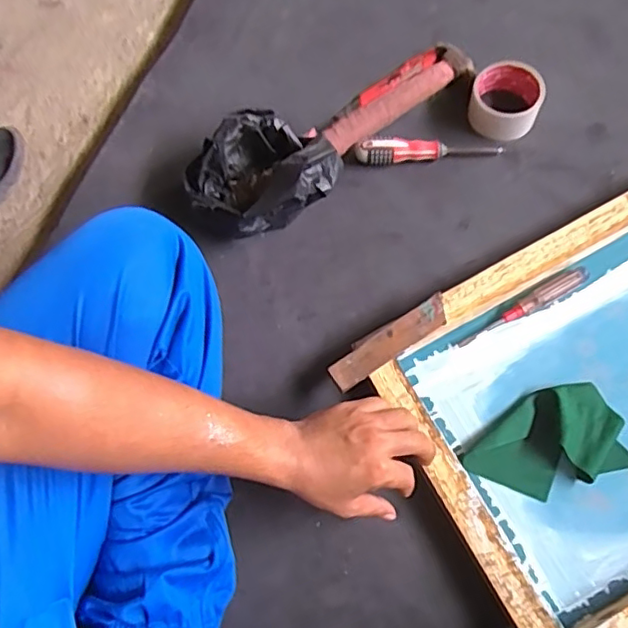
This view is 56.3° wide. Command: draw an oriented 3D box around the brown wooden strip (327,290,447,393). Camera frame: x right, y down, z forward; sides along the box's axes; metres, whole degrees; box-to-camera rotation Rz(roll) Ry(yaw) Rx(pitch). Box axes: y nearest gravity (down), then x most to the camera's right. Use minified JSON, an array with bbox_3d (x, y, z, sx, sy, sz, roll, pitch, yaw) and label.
[{"bbox_3d":[0.082,0.030,0.636,0.145,0.007,0.036,-33,71,-8],"label":"brown wooden strip"}]

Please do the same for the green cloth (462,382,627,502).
[{"bbox_3d":[0.239,0.137,0.610,0.159,0.028,0.097,-21,70,-4],"label":"green cloth"}]

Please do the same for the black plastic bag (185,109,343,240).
[{"bbox_3d":[-0.067,-0.158,0.692,0.151,0.104,0.148,41,80,16],"label":"black plastic bag"}]

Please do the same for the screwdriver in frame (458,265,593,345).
[{"bbox_3d":[0.242,-0.007,0.675,0.169,0.017,0.021,-29,71,-7],"label":"screwdriver in frame"}]

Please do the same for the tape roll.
[{"bbox_3d":[0.245,-0.270,0.752,0.089,0.044,0.095,-1,70,3],"label":"tape roll"}]

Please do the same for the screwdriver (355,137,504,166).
[{"bbox_3d":[0.146,-0.209,0.745,0.183,0.024,0.029,-4,70,2],"label":"screwdriver"}]

